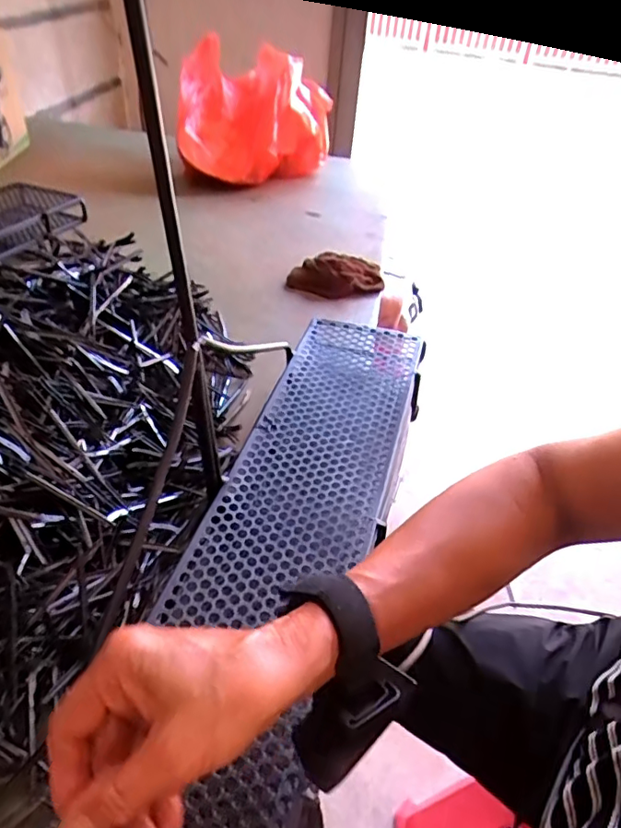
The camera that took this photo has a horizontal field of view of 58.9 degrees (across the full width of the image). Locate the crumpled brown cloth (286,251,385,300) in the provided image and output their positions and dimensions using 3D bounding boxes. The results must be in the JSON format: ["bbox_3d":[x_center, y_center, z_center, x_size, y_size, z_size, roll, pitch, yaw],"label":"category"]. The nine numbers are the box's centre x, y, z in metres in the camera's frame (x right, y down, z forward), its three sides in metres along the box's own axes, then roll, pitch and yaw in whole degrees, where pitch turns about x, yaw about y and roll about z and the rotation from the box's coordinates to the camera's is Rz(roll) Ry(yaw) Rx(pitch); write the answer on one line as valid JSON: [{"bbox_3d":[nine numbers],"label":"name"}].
[{"bbox_3d":[0.043,-0.228,0.914,0.161,0.050,0.069,0,41,-6],"label":"crumpled brown cloth"}]

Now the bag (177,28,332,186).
[{"bbox_3d":[-0.118,-0.634,1.171,0.314,0.225,0.243,-4,42,-11],"label":"bag"}]

